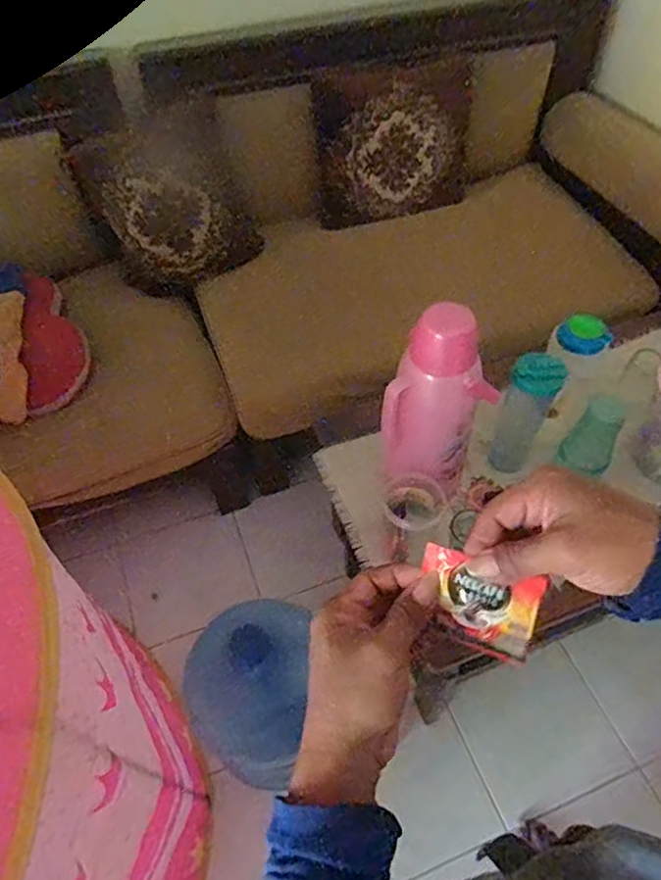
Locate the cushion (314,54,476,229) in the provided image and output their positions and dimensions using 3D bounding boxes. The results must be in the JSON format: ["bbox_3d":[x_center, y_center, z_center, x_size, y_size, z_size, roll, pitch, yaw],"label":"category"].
[{"bbox_3d":[0.152,-0.726,1.462,0.378,0.328,0.120,-8,31,-5],"label":"cushion"}]

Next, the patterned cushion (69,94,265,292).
[{"bbox_3d":[-0.375,-0.554,1.383,0.342,0.372,0.120,-29,21,-16],"label":"patterned cushion"}]

